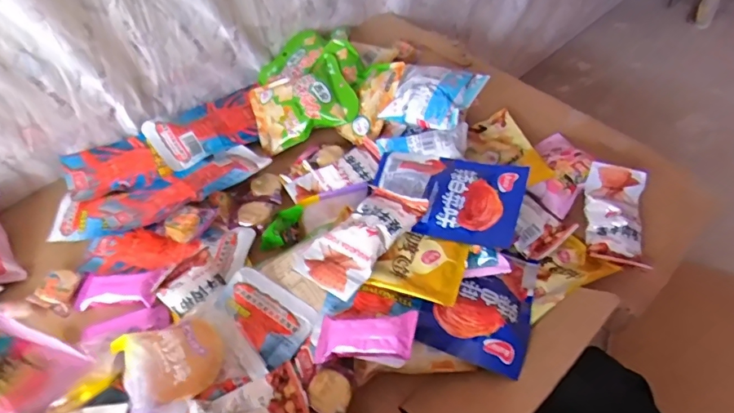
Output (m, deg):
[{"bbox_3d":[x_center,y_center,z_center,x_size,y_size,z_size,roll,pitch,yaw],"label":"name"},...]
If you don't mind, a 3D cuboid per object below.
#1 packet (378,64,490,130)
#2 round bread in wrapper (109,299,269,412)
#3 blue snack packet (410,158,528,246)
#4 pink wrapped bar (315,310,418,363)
[{"bbox_3d":[0.090,-0.154,0.649,0.109,0.042,0.112,25,57,20],"label":"packet"},{"bbox_3d":[-0.167,0.134,0.436,0.114,0.046,0.089,-27,56,-17],"label":"round bread in wrapper"},{"bbox_3d":[0.119,-0.013,0.535,0.101,0.020,0.114,15,55,14],"label":"blue snack packet"},{"bbox_3d":[-0.002,0.119,0.451,0.096,0.021,0.045,-8,49,12],"label":"pink wrapped bar"}]

